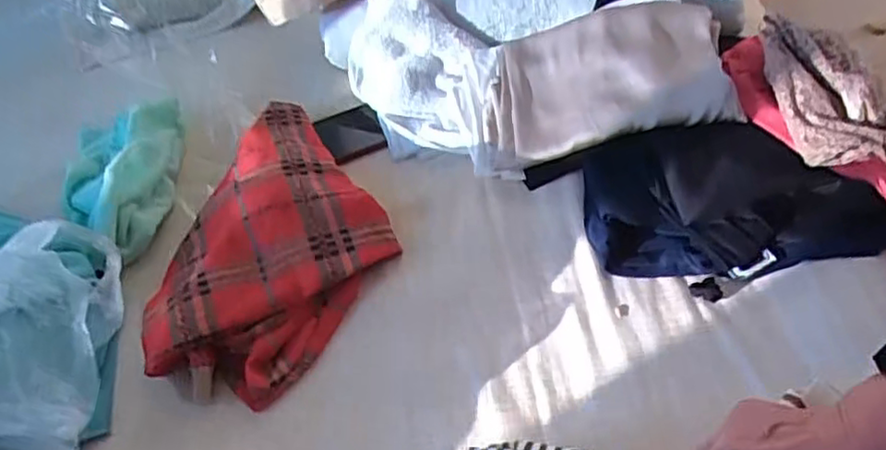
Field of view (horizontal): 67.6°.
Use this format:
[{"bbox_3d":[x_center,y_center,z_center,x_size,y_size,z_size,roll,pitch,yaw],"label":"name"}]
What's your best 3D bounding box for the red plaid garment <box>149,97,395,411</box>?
[{"bbox_3d":[-0.170,0.011,0.698,0.217,0.066,0.350,15,52,17],"label":"red plaid garment"}]

